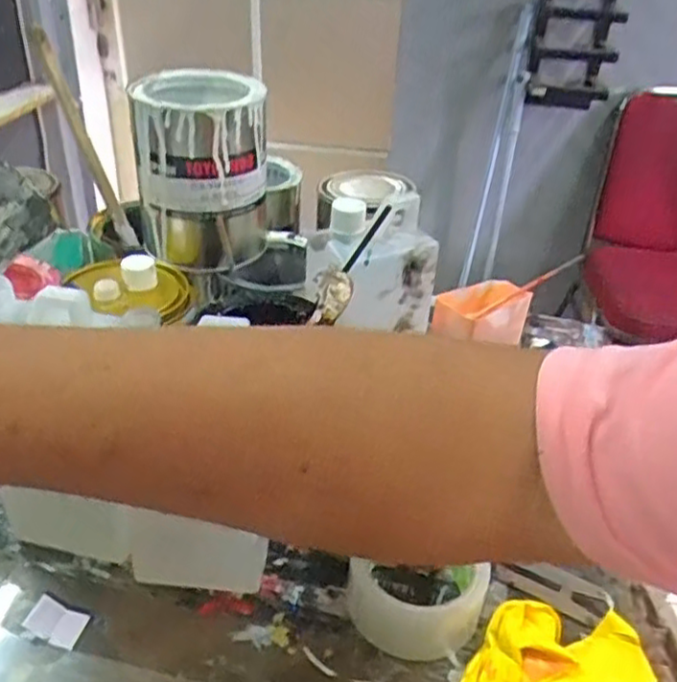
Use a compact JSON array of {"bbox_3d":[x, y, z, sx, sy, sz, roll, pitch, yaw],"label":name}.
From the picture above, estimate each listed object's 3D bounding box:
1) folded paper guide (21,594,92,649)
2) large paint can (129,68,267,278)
[{"bbox_3d":[-0.196,0.196,0.479,0.039,0.004,0.025,23,55,5],"label":"folded paper guide"},{"bbox_3d":[-0.114,-0.144,0.583,0.099,0.139,0.112,-2,35,-9],"label":"large paint can"}]

